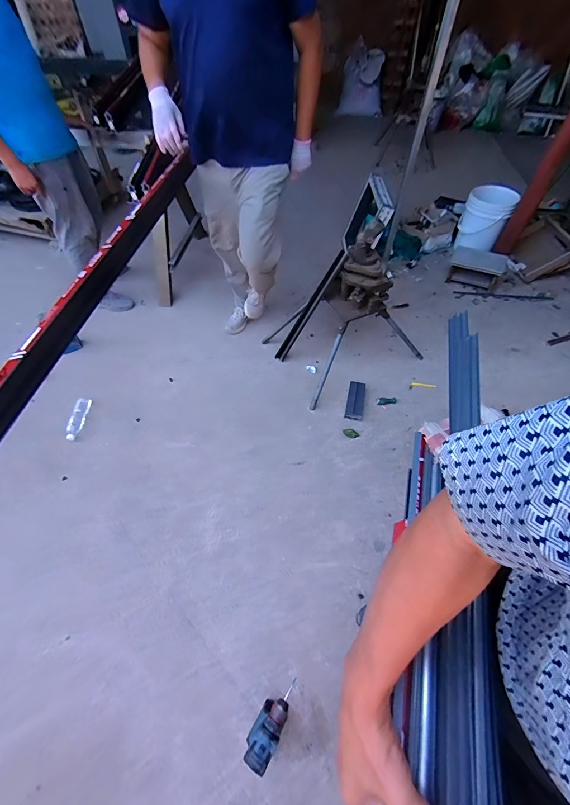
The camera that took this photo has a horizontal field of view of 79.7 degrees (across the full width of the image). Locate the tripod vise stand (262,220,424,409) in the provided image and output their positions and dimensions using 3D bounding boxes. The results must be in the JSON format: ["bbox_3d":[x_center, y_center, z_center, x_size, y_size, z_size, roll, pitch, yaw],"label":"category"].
[{"bbox_3d":[0.281,-0.480,1.570,0.636,0.661,0.505,-30,66,-16],"label":"tripod vise stand"}]

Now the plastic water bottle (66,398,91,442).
[{"bbox_3d":[-0.952,0.071,1.578,0.068,0.059,0.214,-2,61,-3],"label":"plastic water bottle"}]

